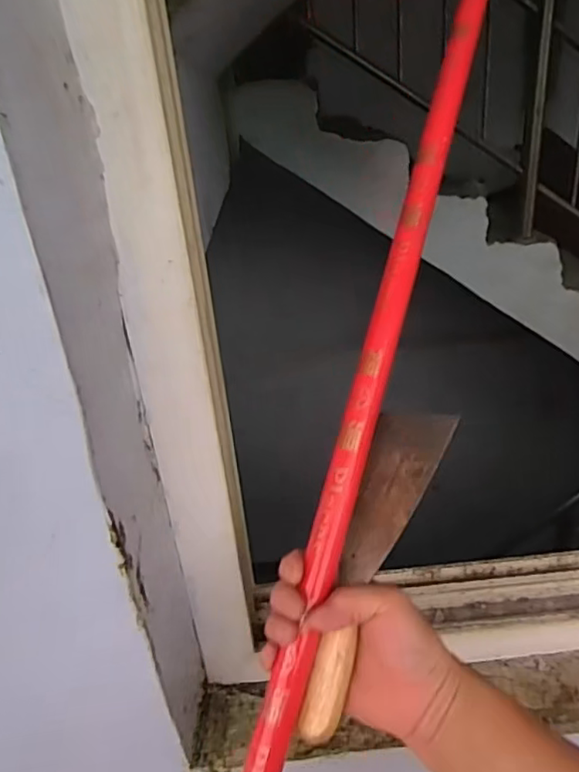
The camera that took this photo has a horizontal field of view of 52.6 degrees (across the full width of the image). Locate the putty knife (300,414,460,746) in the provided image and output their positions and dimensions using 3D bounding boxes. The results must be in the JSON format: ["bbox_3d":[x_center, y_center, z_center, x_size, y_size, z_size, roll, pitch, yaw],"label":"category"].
[{"bbox_3d":[0.053,0.117,0.380,0.050,0.016,0.210,13,75,32],"label":"putty knife"}]

